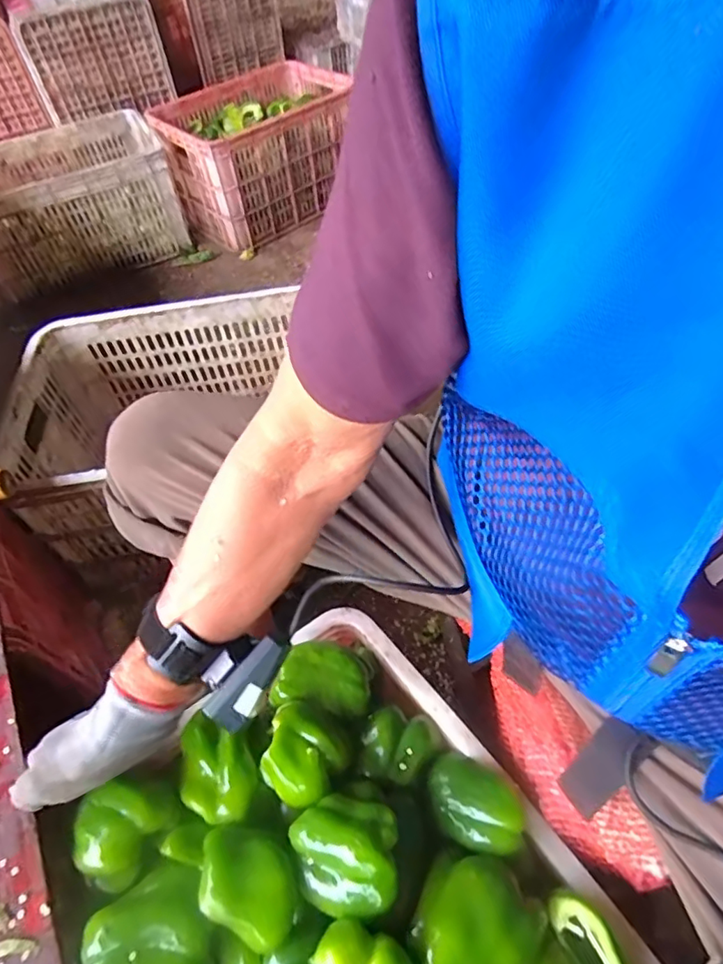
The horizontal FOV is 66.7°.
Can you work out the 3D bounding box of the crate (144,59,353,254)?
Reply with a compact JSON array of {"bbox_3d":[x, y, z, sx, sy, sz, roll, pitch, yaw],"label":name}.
[{"bbox_3d":[-0.273,-0.887,1.501,0.357,0.275,0.519,37,60,27],"label":"crate"}]

